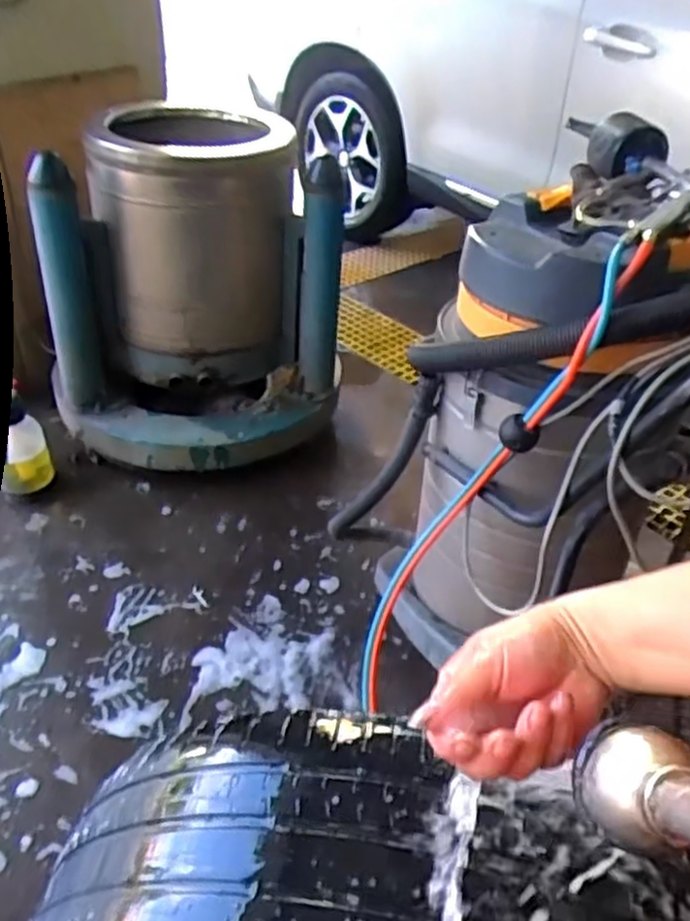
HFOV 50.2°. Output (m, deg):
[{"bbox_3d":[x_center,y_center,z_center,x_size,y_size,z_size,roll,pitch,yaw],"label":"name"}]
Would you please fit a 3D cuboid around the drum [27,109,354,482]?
[{"bbox_3d":[-0.379,-0.412,1.799,0.574,0.740,0.632,26,43,28],"label":"drum"}]

